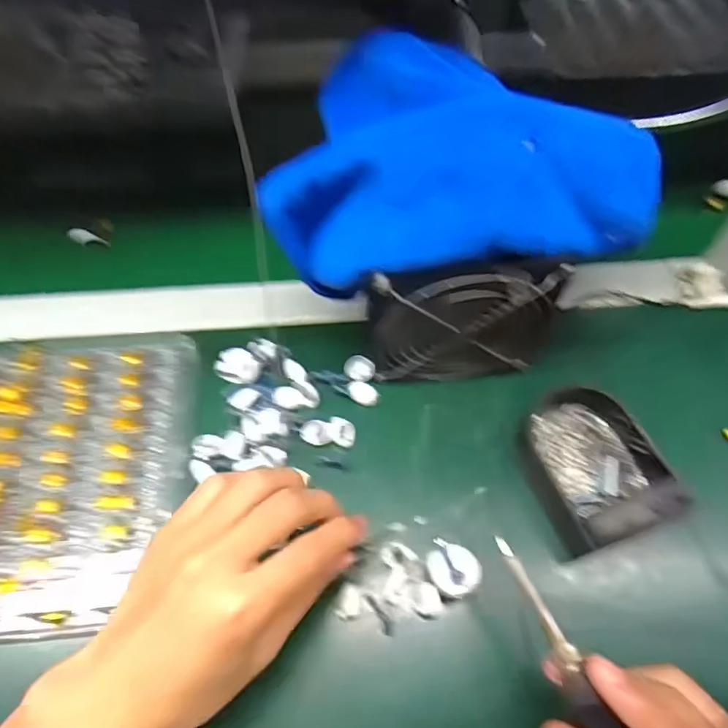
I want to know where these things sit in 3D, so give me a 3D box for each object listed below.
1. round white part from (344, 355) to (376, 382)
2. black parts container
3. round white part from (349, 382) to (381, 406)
[{"bbox_3d":[-0.003,0.003,0.382,0.022,0.004,0.022,0,60,0],"label":"round white part"},{"bbox_3d":[0.148,0.060,0.332,0.086,0.038,0.103,-17,61,-10],"label":"black parts container"},{"bbox_3d":[0.001,0.021,0.371,0.017,0.004,0.024,-38,67,-20],"label":"round white part"}]

